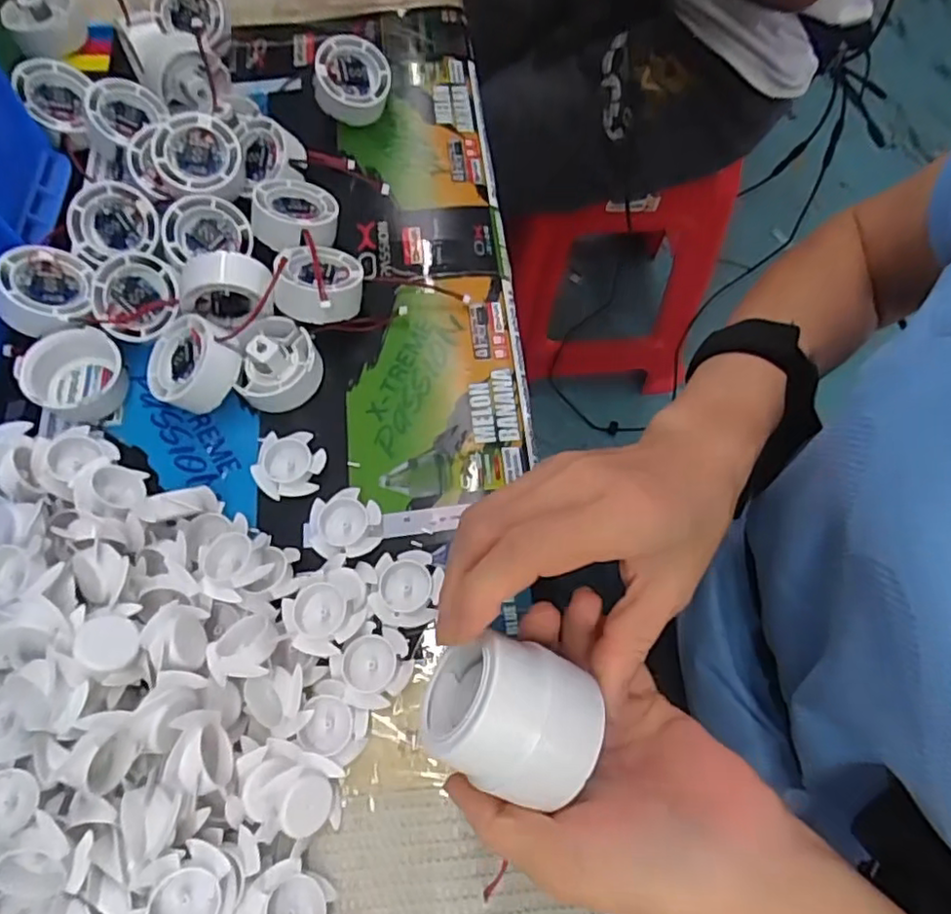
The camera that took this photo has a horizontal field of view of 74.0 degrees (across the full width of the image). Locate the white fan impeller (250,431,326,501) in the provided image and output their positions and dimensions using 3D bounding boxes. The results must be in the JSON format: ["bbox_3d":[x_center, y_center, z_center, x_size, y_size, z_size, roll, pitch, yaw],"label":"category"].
[{"bbox_3d":[-0.109,0.005,0.371,0.039,0.013,0.038,-6,68,-2],"label":"white fan impeller"}]

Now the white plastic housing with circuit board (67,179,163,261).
[{"bbox_3d":[-0.236,-0.155,0.412,0.054,0.030,0.047,-14,102,-12],"label":"white plastic housing with circuit board"}]

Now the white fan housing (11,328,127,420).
[{"bbox_3d":[-0.241,-0.051,0.381,0.049,0.036,0.054,-26,70,-10],"label":"white fan housing"}]

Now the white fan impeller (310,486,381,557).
[{"bbox_3d":[-0.073,0.038,0.355,0.037,0.013,0.039,0,68,1],"label":"white fan impeller"}]

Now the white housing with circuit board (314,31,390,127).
[{"bbox_3d":[-0.091,-0.275,0.468,0.054,0.026,0.056,3,79,-15],"label":"white housing with circuit board"}]

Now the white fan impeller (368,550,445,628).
[{"bbox_3d":[-0.037,0.070,0.339,0.034,0.013,0.040,9,68,5],"label":"white fan impeller"}]

